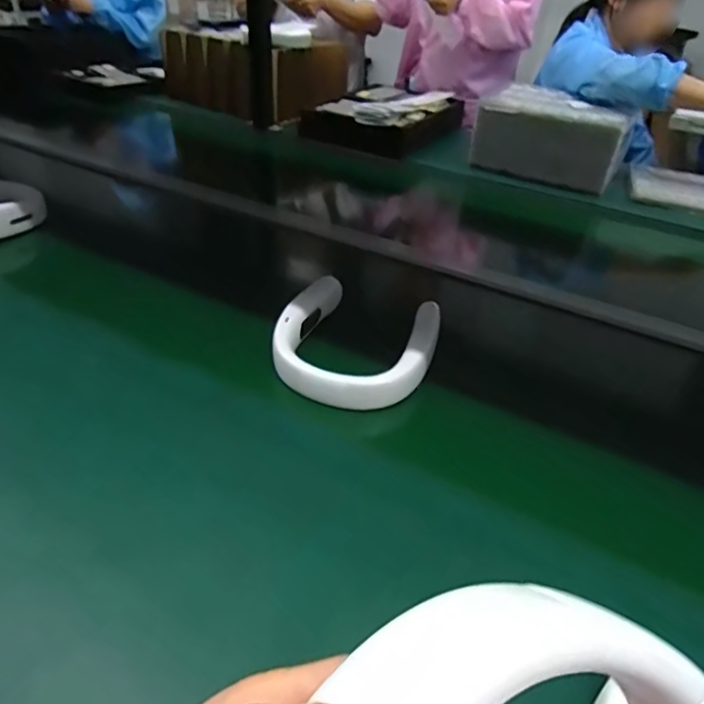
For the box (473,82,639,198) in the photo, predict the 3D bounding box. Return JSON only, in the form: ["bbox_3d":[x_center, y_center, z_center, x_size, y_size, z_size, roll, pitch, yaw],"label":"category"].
[{"bbox_3d":[0.475,-0.516,1.268,0.326,0.144,0.236,19,41,19],"label":"box"}]

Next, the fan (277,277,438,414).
[{"bbox_3d":[0.007,-0.010,0.651,0.187,0.044,0.209,14,40,13],"label":"fan"}]

